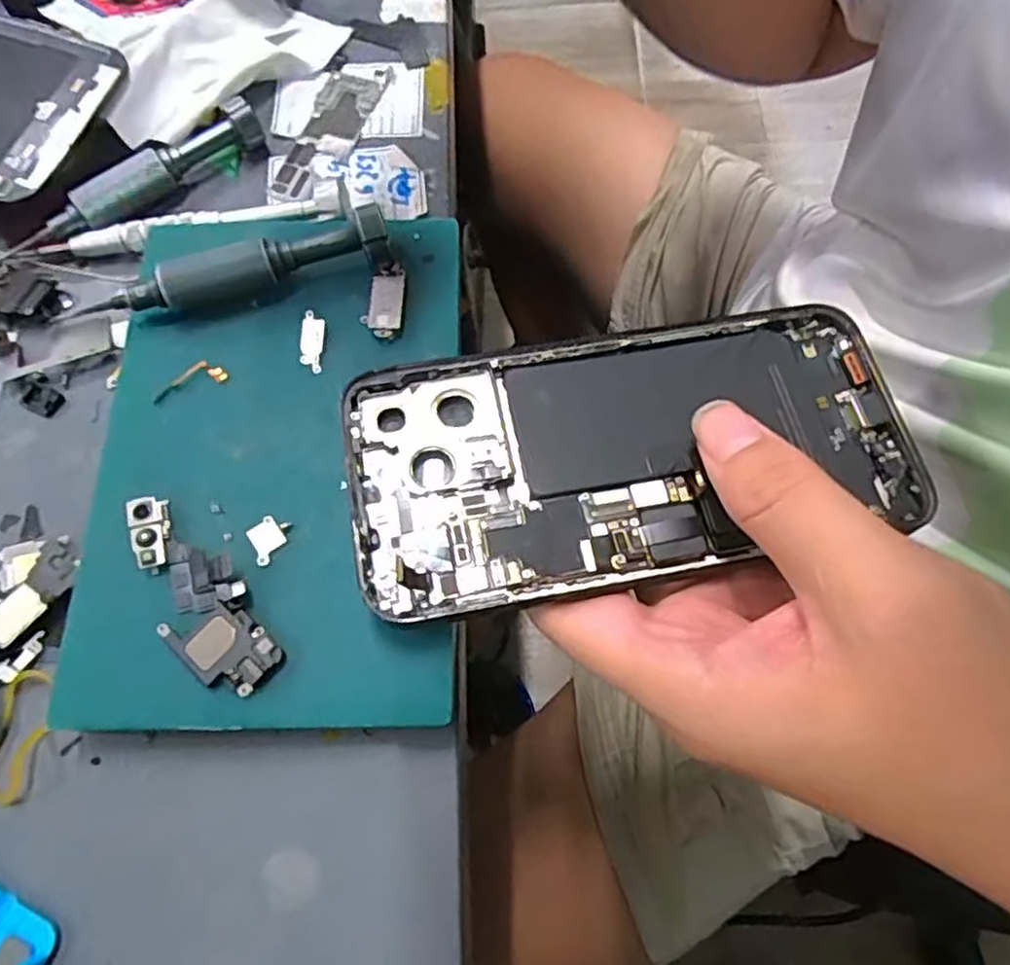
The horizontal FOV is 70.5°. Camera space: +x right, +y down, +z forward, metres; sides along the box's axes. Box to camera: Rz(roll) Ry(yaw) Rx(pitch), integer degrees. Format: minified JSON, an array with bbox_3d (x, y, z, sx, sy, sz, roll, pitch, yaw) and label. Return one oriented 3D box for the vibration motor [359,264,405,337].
[{"bbox_3d":[-0.039,-0.059,0.231,0.013,0.005,0.027,2,69,2],"label":"vibration motor"}]

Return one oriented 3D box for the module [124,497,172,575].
[{"bbox_3d":[-0.101,0.015,0.203,0.009,0.006,0.021,-12,69,-3],"label":"module"}]

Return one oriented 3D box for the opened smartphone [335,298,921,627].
[{"bbox_3d":[0.035,-0.011,0.208,0.158,0.011,0.079,-14,70,-7],"label":"opened smartphone"}]

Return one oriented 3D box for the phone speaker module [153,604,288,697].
[{"bbox_3d":[-0.076,0.043,0.192,0.031,0.004,0.018,37,74,14],"label":"phone speaker module"}]

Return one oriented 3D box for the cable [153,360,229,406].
[{"bbox_3d":[-0.100,-0.032,0.224,0.023,0.004,0.009,-21,71,-5],"label":"cable"}]

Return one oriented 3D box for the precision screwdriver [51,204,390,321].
[{"bbox_3d":[-0.088,-0.067,0.231,0.102,0.016,0.012,-17,69,-5],"label":"precision screwdriver"}]

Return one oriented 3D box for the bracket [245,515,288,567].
[{"bbox_3d":[-0.069,0.016,0.205,0.011,0.004,0.011,43,74,12],"label":"bracket"}]

